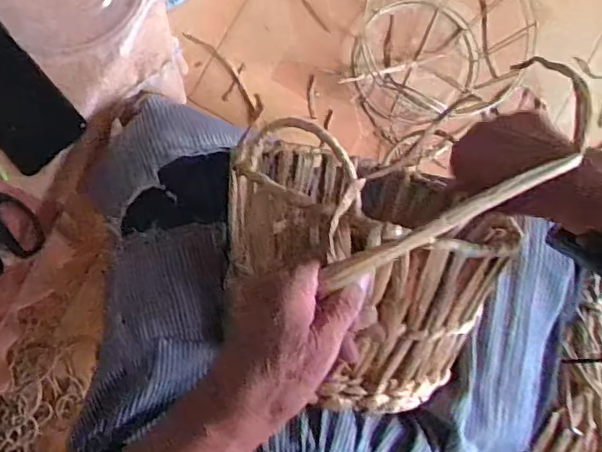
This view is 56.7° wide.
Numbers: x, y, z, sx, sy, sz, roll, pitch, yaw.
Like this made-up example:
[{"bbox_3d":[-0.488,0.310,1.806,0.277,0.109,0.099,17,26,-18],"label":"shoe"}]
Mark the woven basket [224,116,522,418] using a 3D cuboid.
[{"bbox_3d":[0.051,0.043,0.504,0.244,0.256,0.213,12,89,-6],"label":"woven basket"}]

